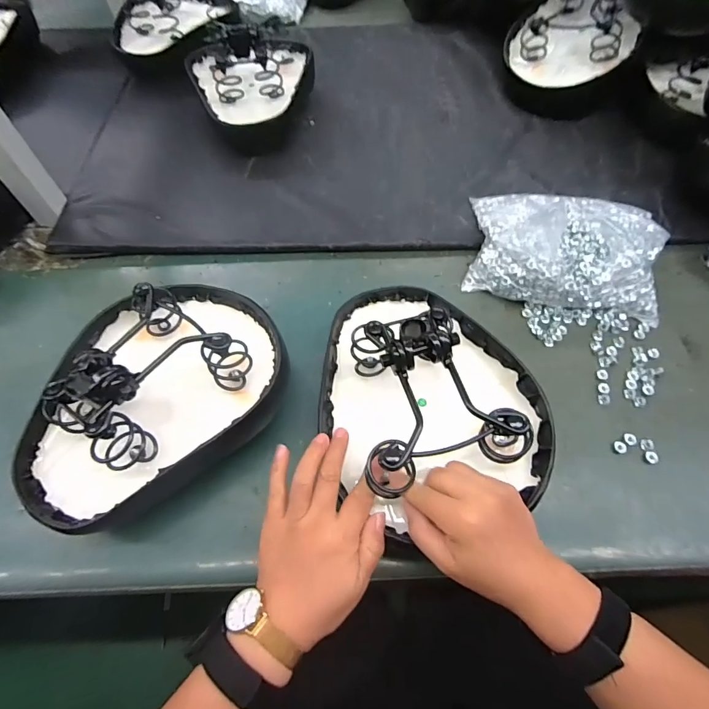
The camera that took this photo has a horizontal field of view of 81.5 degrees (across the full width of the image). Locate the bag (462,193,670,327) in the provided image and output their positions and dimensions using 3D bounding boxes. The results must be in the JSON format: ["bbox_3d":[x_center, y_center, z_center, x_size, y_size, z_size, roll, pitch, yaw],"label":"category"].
[{"bbox_3d":[0.288,-0.151,0.559,0.242,0.055,0.173,11,63,8],"label":"bag"}]

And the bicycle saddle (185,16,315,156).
[{"bbox_3d":[-0.169,-0.459,0.691,0.206,0.126,0.224,-8,61,-4],"label":"bicycle saddle"}]

